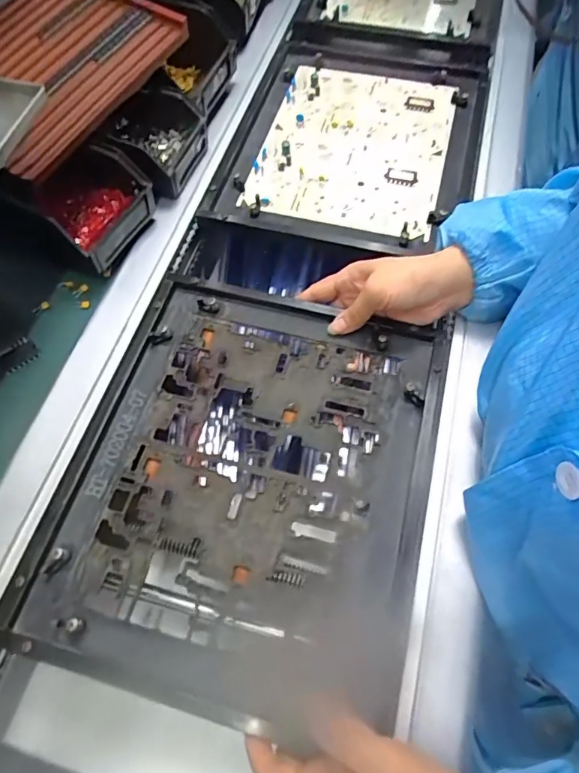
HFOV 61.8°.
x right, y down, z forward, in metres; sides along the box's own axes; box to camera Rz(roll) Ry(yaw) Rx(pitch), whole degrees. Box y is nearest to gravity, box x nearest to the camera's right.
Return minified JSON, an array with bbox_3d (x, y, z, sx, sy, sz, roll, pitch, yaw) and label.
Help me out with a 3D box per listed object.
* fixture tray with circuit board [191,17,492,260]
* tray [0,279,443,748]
[{"bbox_3d":[0.083,-0.309,0.571,0.269,0.020,0.371,14,64,9],"label":"fixture tray with circuit board"},{"bbox_3d":[-0.033,0.067,0.388,0.273,0.019,0.322,14,66,7],"label":"tray"}]

